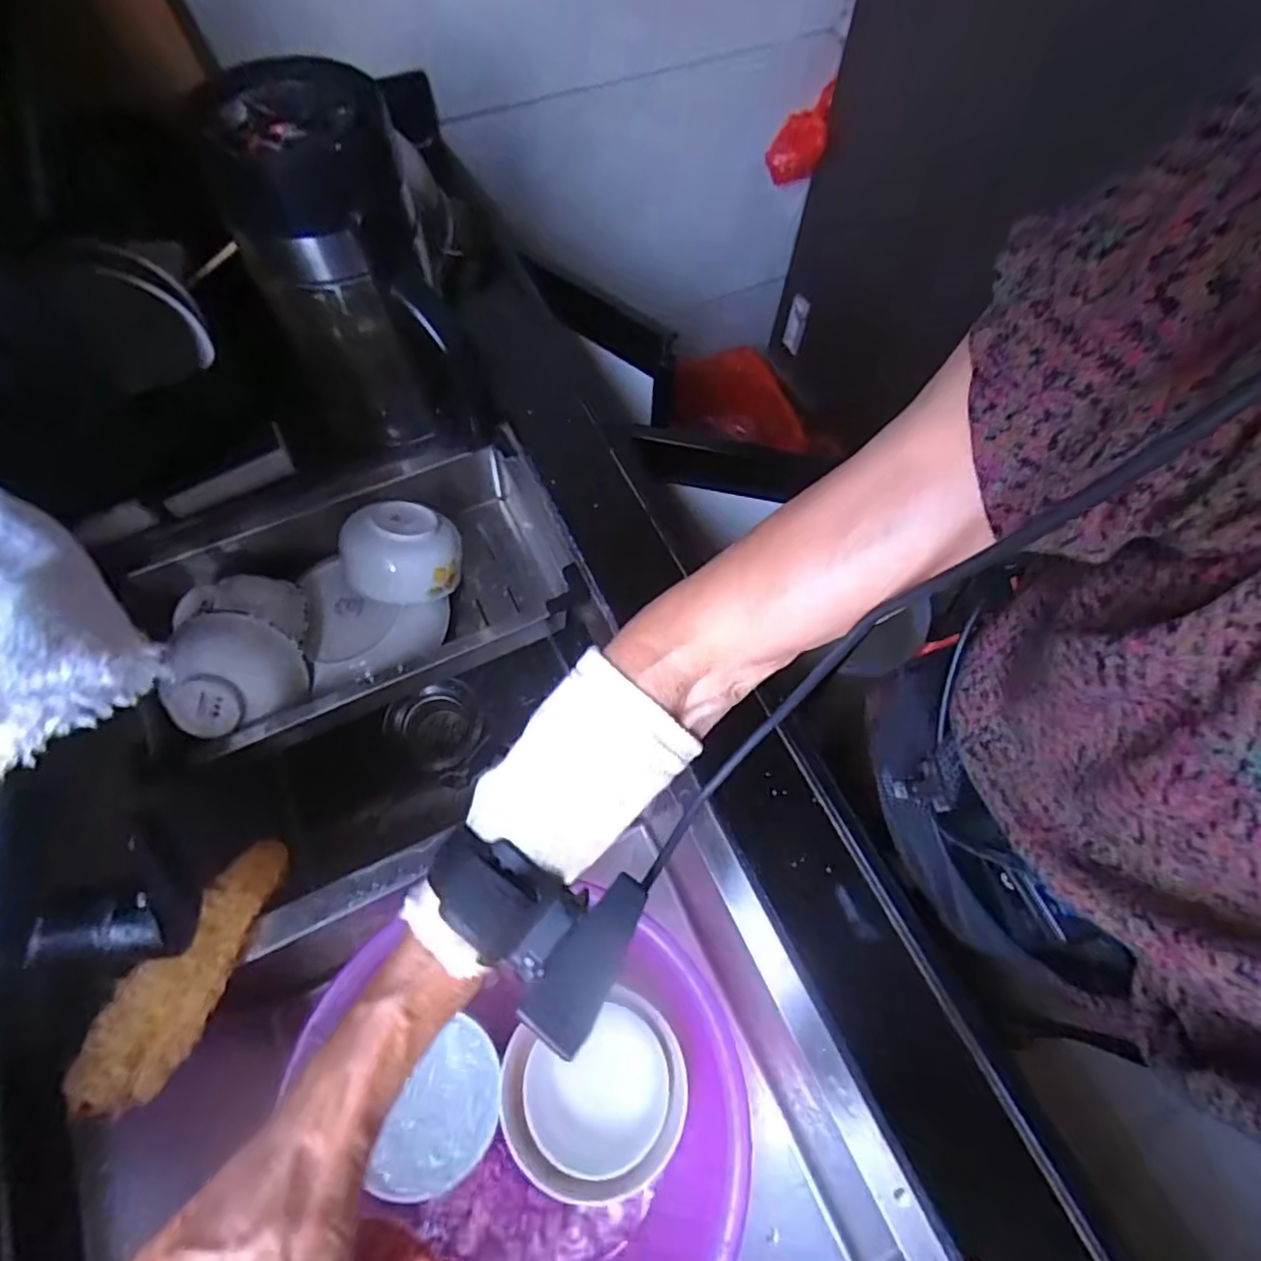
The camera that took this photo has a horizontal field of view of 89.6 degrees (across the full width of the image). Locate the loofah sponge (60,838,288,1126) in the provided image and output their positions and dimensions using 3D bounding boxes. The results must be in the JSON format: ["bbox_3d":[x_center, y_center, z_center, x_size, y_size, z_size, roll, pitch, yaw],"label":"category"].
[{"bbox_3d":[-0.286,0.217,0.416,0.048,0.025,0.163,17,50,7],"label":"loofah sponge"}]

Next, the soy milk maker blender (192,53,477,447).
[{"bbox_3d":[-0.229,-0.282,0.531,0.122,0.252,0.143,-22,67,-11],"label":"soy milk maker blender"}]

